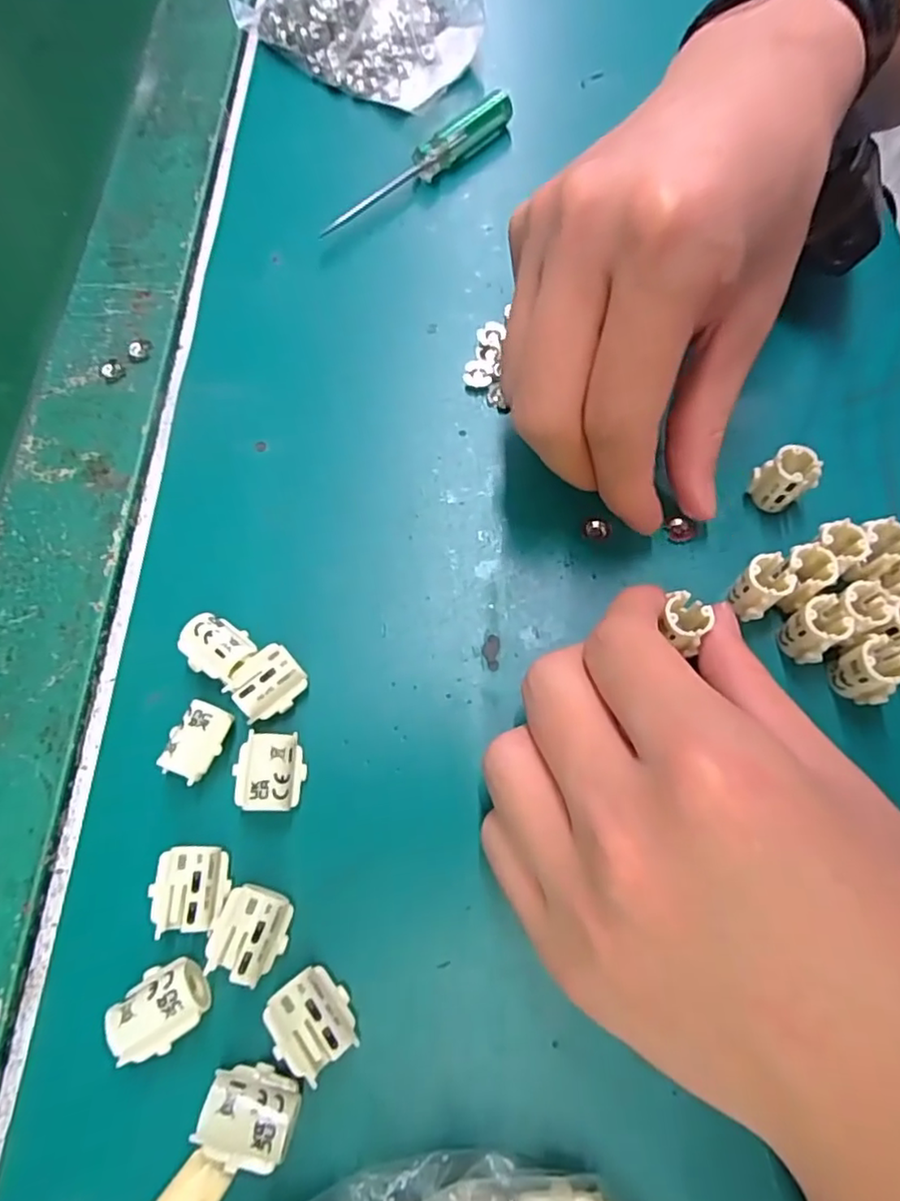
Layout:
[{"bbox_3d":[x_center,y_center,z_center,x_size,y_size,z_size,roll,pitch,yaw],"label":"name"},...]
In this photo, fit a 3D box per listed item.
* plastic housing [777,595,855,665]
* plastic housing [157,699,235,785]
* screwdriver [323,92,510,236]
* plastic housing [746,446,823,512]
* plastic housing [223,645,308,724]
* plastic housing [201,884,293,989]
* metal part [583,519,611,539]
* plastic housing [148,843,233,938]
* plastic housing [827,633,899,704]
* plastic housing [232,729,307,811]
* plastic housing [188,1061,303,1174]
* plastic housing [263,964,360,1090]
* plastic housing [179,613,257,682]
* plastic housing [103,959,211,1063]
[{"bbox_3d":[0.114,0.009,0.196,0.018,0.018,0.014,-38,72,-13],"label":"plastic housing"},{"bbox_3d":[-0.075,0.043,0.190,0.014,0.012,0.022,18,70,8],"label":"plastic housing"},{"bbox_3d":[-0.012,-0.198,0.285,0.012,0.016,0.112,43,75,16],"label":"screwdriver"},{"bbox_3d":[0.116,-0.041,0.219,0.015,0.023,0.016,-31,71,-10],"label":"plastic housing"},{"bbox_3d":[-0.058,0.026,0.197,0.022,0.012,0.020,-40,73,-13],"label":"plastic housing"},{"bbox_3d":[-0.054,0.090,0.171,0.018,0.013,0.022,11,69,6],"label":"plastic housing"},{"bbox_3d":[0.053,-0.026,0.223,0.009,0.004,0.007,6,69,4],"label":"metal part"},{"bbox_3d":[-0.072,0.080,0.175,0.017,0.013,0.021,-2,68,1],"label":"plastic housing"},{"bbox_3d":[0.127,0.021,0.191,0.015,0.022,0.014,-1,68,1],"label":"plastic housing"},{"bbox_3d":[-0.054,0.051,0.187,0.018,0.012,0.022,-1,68,1],"label":"plastic housing"},{"bbox_3d":[-0.049,0.127,0.152,0.022,0.010,0.018,16,70,8],"label":"plastic housing"},{"bbox_3d":[-0.036,0.109,0.161,0.018,0.012,0.022,-34,72,-11],"label":"plastic housing"},{"bbox_3d":[-0.075,0.015,0.201,0.022,0.012,0.018,37,74,14],"label":"plastic housing"},{"bbox_3d":[-0.076,0.106,0.163,0.022,0.012,0.018,-34,71,-11],"label":"plastic housing"}]

